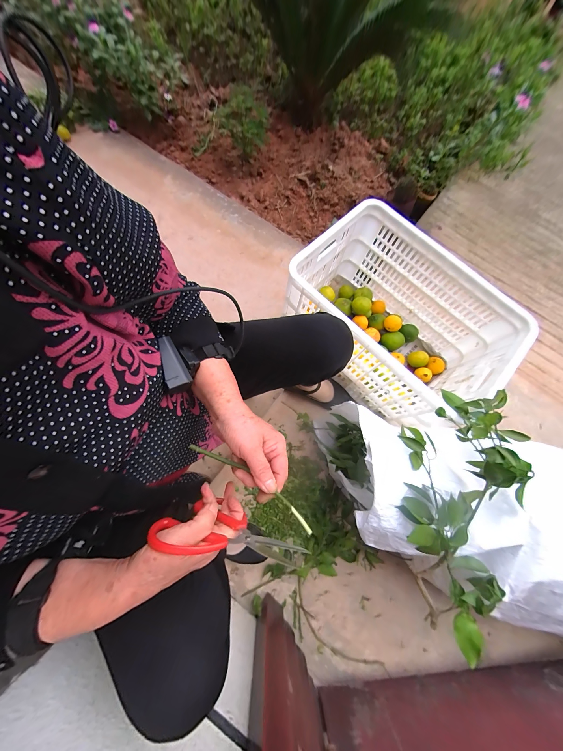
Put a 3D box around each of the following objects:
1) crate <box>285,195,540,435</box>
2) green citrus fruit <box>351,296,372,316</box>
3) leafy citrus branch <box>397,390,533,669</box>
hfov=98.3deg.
[{"bbox_3d":[0.314,-0.154,0.713,0.379,0.296,0.530,-43,80,-12],"label":"crate"},{"bbox_3d":[0.270,-0.234,0.828,0.059,0.047,0.053,40,77,9],"label":"green citrus fruit"},{"bbox_3d":[0.312,0.228,0.436,0.196,0.111,0.448,13,75,2],"label":"leafy citrus branch"}]

